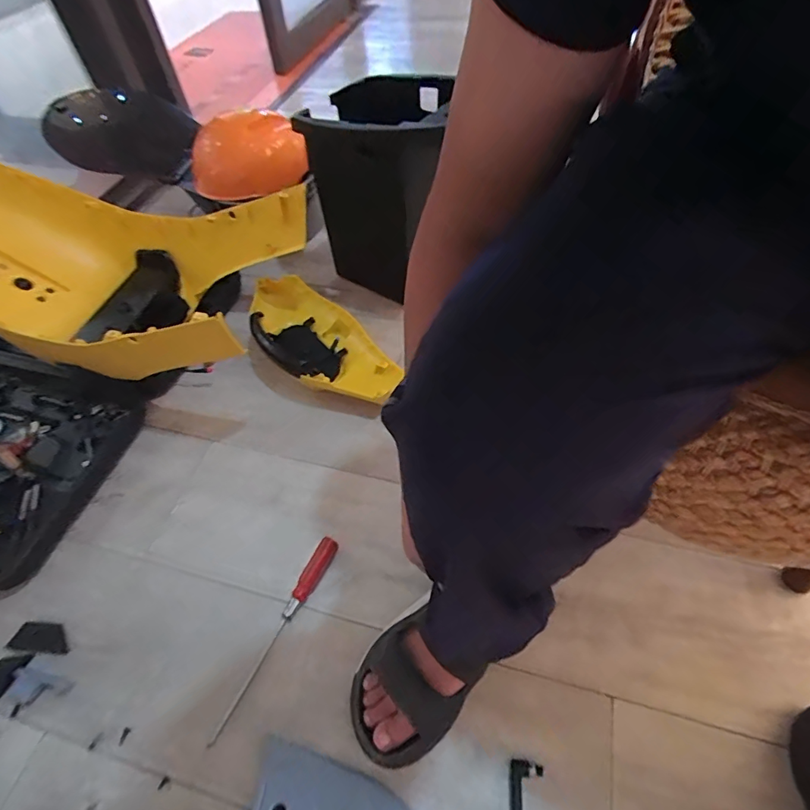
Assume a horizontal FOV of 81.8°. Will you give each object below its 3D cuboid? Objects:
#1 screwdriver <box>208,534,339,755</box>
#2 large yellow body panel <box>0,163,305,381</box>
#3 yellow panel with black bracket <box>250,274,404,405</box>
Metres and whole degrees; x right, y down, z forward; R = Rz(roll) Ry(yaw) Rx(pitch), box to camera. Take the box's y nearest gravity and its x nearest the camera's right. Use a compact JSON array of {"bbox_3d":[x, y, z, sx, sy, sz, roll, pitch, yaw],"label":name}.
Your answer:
[{"bbox_3d":[-0.157,0.279,0.579,0.023,0.024,0.248,23,59,15],"label":"screwdriver"},{"bbox_3d":[-0.475,-0.211,0.771,0.553,0.250,0.356,8,55,9],"label":"large yellow body panel"},{"bbox_3d":[-0.163,-0.110,0.832,0.171,0.081,0.376,-34,58,-22],"label":"yellow panel with black bracket"}]

